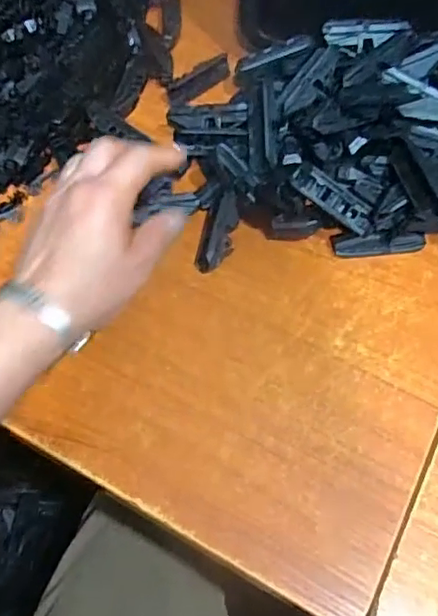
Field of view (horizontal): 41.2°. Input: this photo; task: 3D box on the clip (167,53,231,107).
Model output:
[{"bbox_3d":[-0.019,-0.212,0.544,0.067,0.018,0.018,-34,69,-19],"label":"clip"}]

